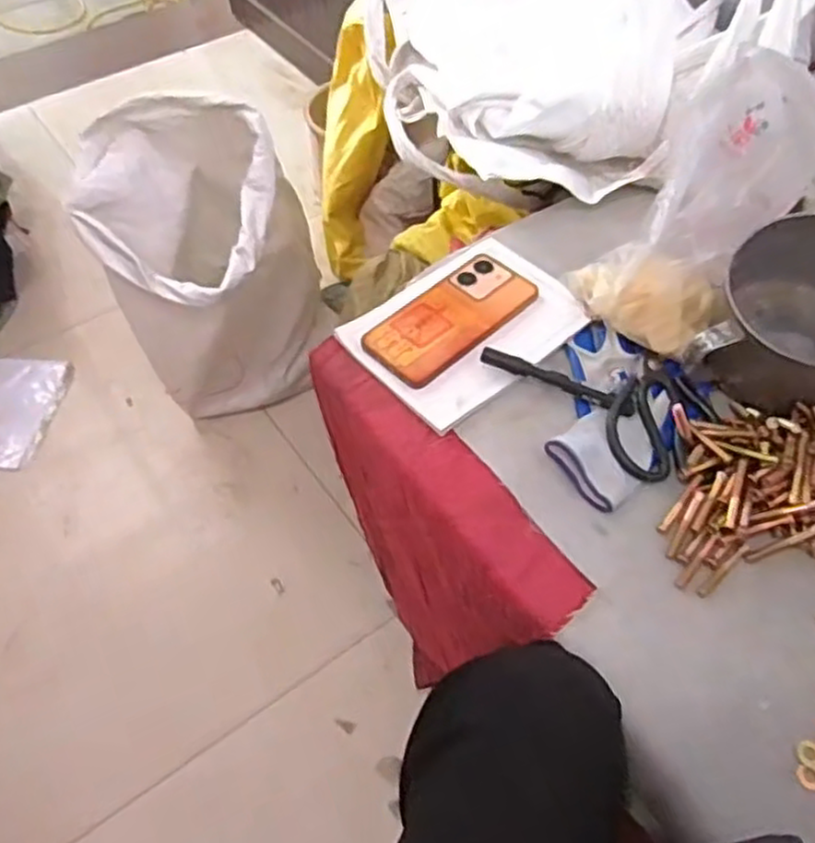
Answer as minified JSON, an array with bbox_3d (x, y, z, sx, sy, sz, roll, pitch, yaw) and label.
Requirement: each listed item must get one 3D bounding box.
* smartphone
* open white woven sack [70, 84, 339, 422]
[{"bbox_3d":[0.041,-0.099,0.688,0.169,0.014,0.085,-36,61,-22],"label":"smartphone"},{"bbox_3d":[-0.273,-0.202,1.082,0.300,0.443,0.251,-17,55,-11],"label":"open white woven sack"}]

